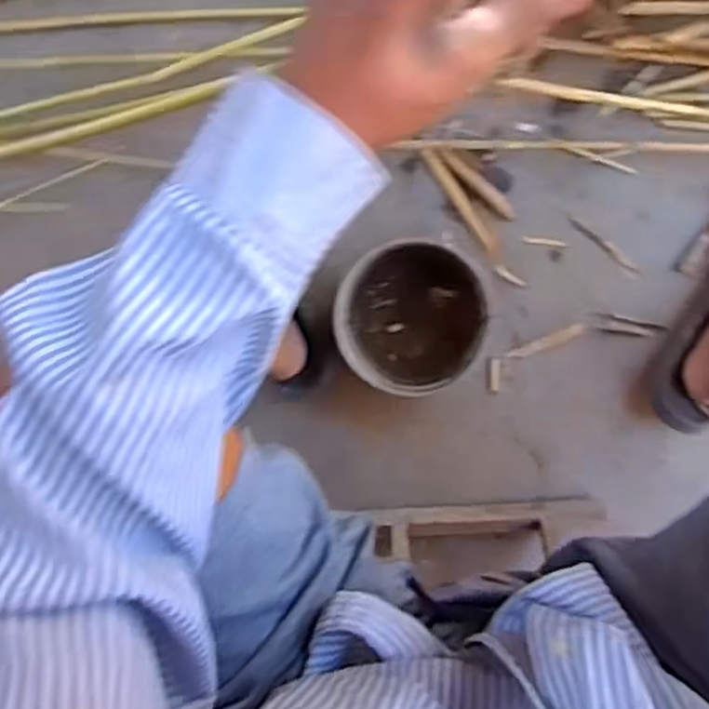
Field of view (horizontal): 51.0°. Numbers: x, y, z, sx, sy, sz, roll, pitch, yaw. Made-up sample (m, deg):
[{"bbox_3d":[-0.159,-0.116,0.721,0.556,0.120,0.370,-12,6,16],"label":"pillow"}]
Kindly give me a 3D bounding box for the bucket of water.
[{"bbox_3d":[0.062,-0.041,0.786,0.149,0.084,0.152,1,98,5],"label":"bucket of water"}]

